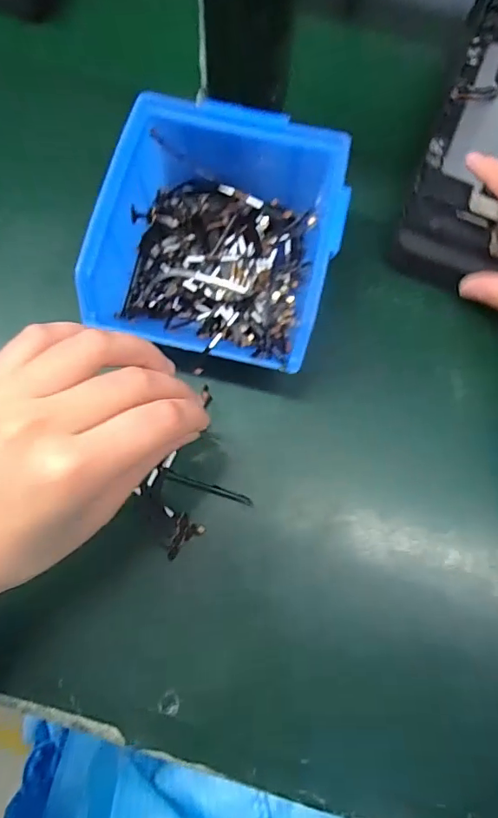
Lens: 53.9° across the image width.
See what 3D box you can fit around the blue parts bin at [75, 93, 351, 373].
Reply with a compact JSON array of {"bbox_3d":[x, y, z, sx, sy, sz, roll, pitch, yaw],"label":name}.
[{"bbox_3d":[-0.016,-0.098,0.282,0.126,0.056,0.142,14,74,2],"label":"blue parts bin"}]

